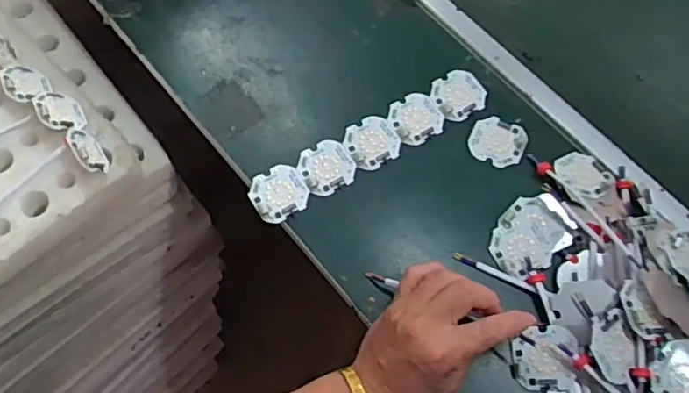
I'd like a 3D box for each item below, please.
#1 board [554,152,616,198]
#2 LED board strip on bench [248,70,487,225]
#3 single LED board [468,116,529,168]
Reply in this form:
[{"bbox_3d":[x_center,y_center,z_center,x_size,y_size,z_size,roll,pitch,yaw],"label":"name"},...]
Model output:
[{"bbox_3d":[0.210,-0.020,0.529,0.049,0.006,0.050,-28,62,-31],"label":"board"},{"bbox_3d":[0.025,-0.049,0.543,0.235,0.005,0.047,-29,69,-12],"label":"LED board strip on bench"},{"bbox_3d":[0.138,-0.049,0.544,0.049,0.005,0.044,27,67,9],"label":"single LED board"}]

